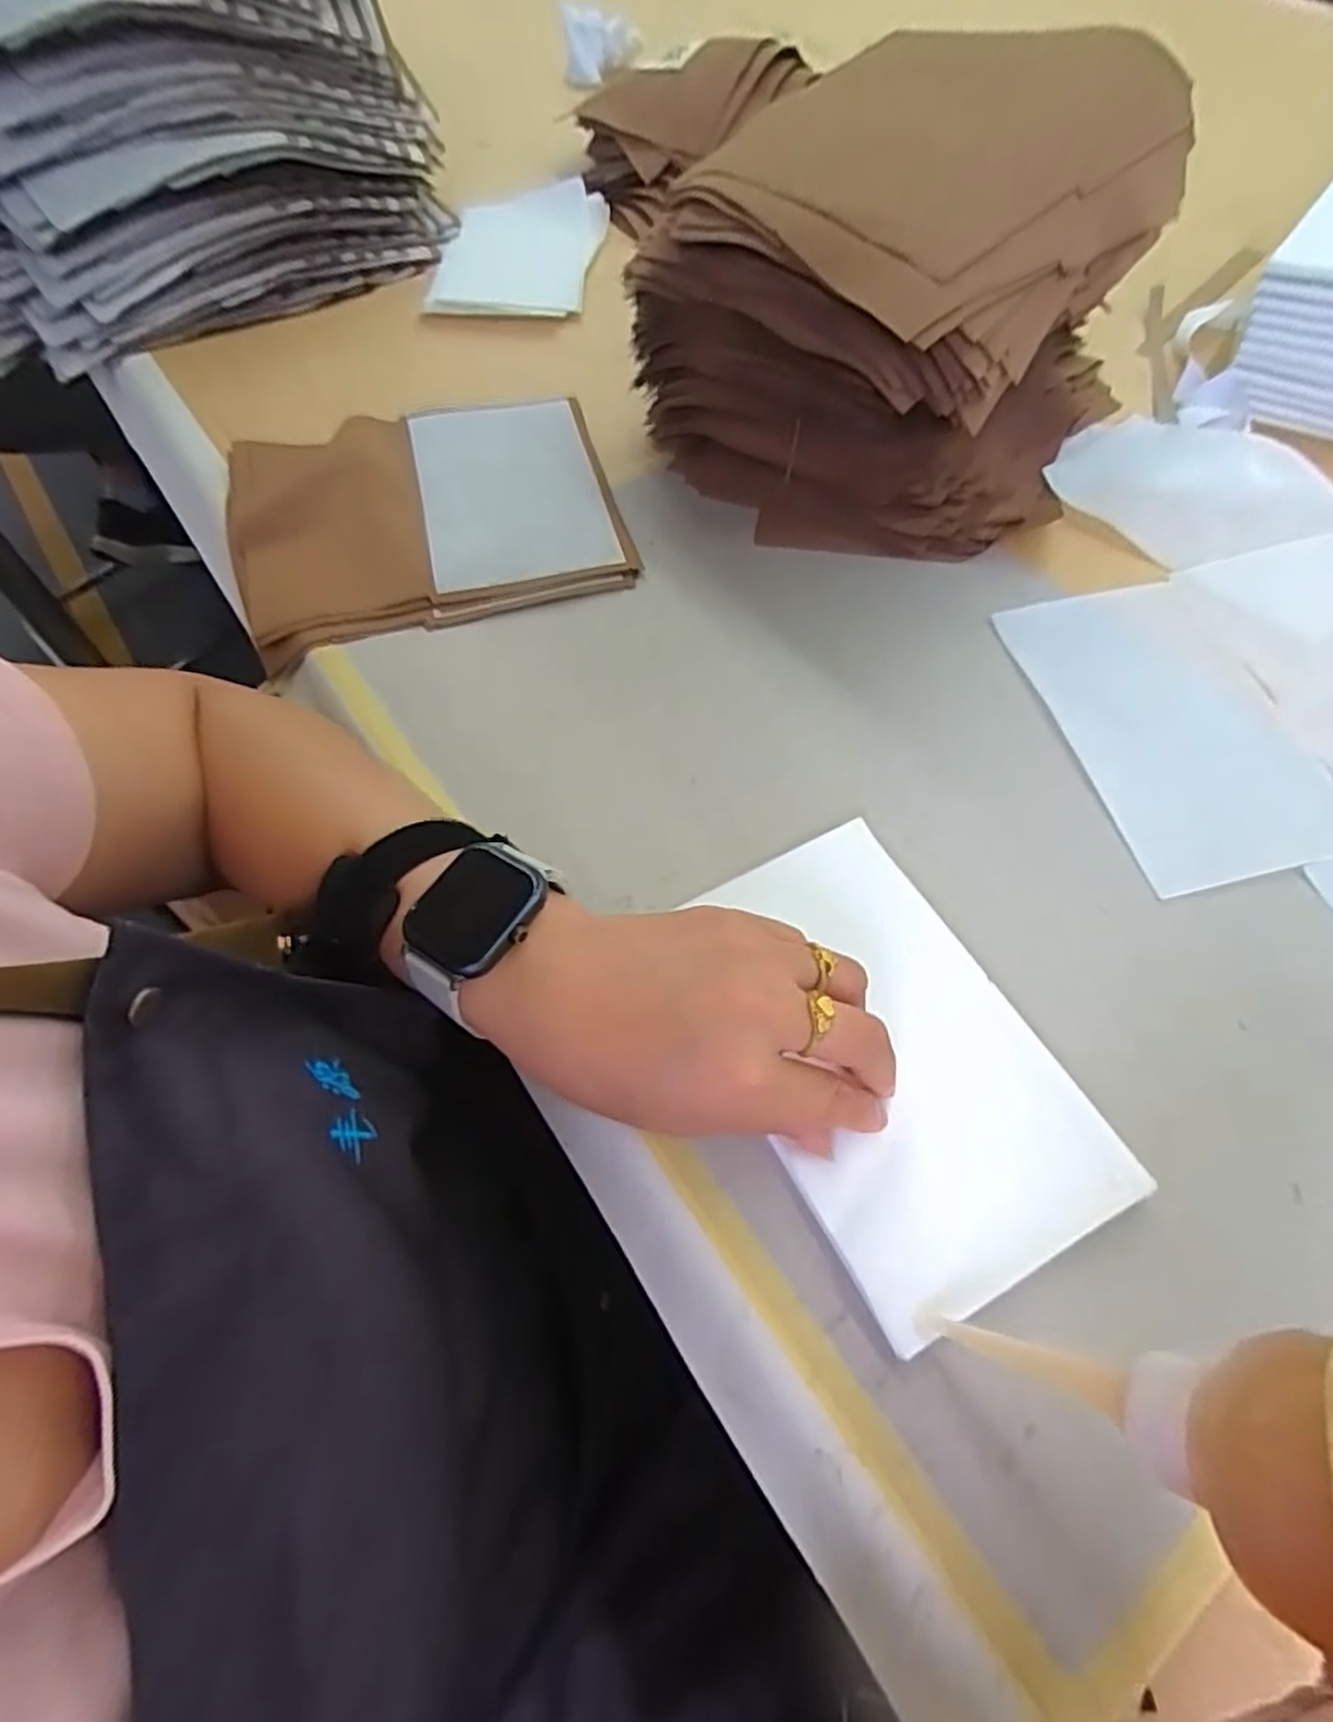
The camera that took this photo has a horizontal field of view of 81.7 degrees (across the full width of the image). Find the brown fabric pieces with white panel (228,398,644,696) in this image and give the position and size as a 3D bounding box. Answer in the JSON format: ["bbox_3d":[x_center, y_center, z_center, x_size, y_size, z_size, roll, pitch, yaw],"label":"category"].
[{"bbox_3d":[-0.152,-0.219,0.483,0.234,0.037,0.196,-15,60,-5],"label":"brown fabric pieces with white panel"}]

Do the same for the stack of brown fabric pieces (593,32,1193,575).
[{"bbox_3d":[0.130,-0.322,0.453,0.248,0.167,0.234,32,66,20],"label":"stack of brown fabric pieces"}]

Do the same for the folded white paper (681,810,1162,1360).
[{"bbox_3d":[0.084,0.073,0.305,0.110,0.008,0.178,-27,66,-9],"label":"folded white paper"}]

